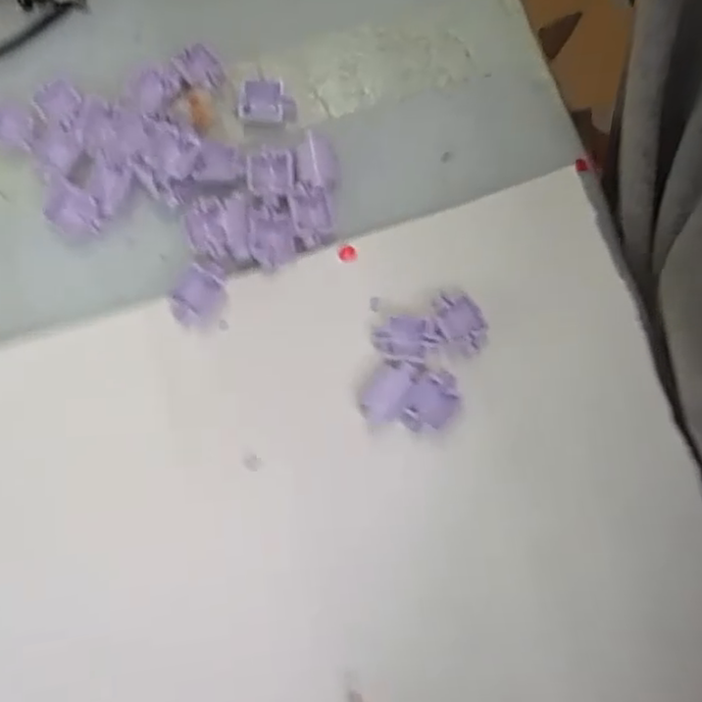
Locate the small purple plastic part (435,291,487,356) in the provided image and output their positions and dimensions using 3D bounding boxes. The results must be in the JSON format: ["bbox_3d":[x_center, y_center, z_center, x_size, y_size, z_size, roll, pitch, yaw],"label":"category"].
[{"bbox_3d":[0.047,-0.013,0.283,0.018,0.004,0.028,-31,81,-5],"label":"small purple plastic part"}]

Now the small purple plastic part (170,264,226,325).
[{"bbox_3d":[-0.068,-0.023,0.293,0.020,0.009,0.025,33,81,6],"label":"small purple plastic part"}]

